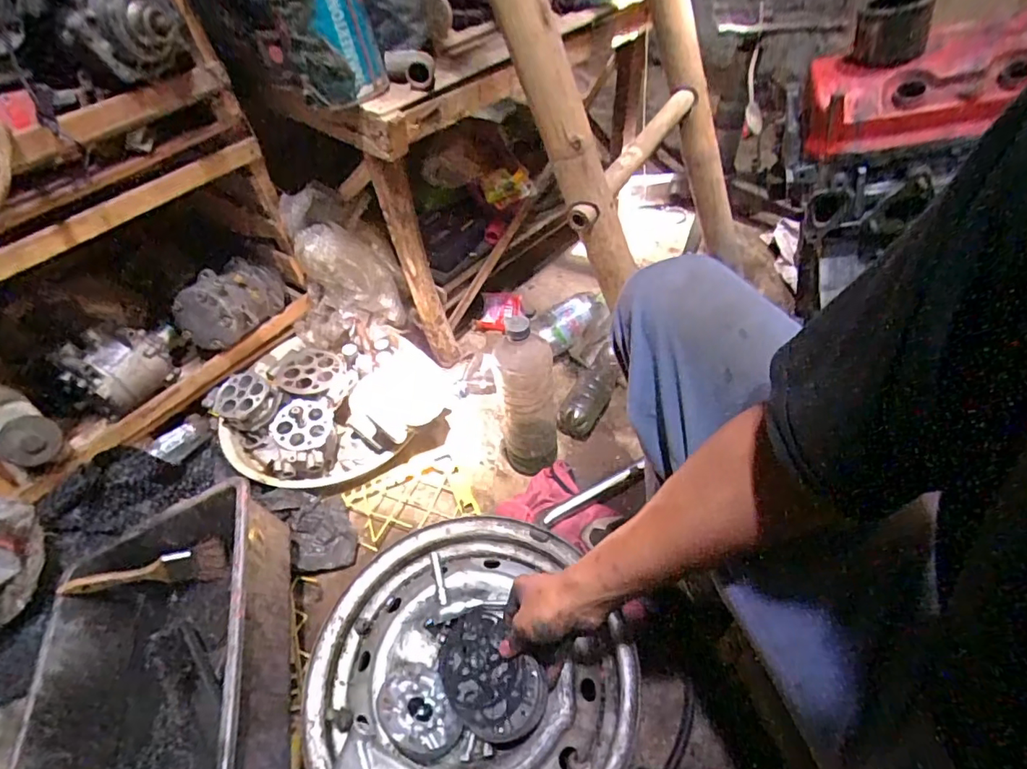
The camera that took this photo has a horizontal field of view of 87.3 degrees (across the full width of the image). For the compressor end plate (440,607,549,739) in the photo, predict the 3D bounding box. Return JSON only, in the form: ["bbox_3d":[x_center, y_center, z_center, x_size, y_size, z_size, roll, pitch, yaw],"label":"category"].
[{"bbox_3d":[-0.028,0.299,0.560,0.092,0.030,0.132,-29,52,-18],"label":"compressor end plate"}]

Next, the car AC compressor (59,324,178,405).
[{"bbox_3d":[-0.658,-0.047,0.915,0.092,0.111,0.170,30,58,28],"label":"car AC compressor"}]

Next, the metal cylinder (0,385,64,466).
[{"bbox_3d":[-0.747,0.055,0.800,0.154,0.069,0.073,26,57,26],"label":"metal cylinder"}]

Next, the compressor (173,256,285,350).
[{"bbox_3d":[-0.510,-0.158,0.976,0.196,0.115,0.124,-36,54,-23],"label":"compressor"}]

